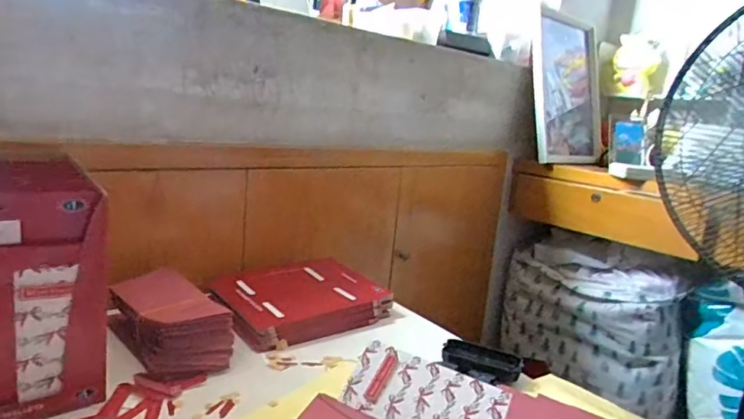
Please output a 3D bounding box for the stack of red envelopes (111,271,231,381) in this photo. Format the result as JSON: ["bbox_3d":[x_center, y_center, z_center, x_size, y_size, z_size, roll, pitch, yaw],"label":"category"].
[{"bbox_3d":[-0.289,0.156,0.690,0.216,0.074,0.102,16,16,41],"label":"stack of red envelopes"}]

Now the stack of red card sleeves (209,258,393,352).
[{"bbox_3d":[-0.130,0.148,0.852,0.270,0.043,0.238,-5,16,-40],"label":"stack of red card sleeves"}]

